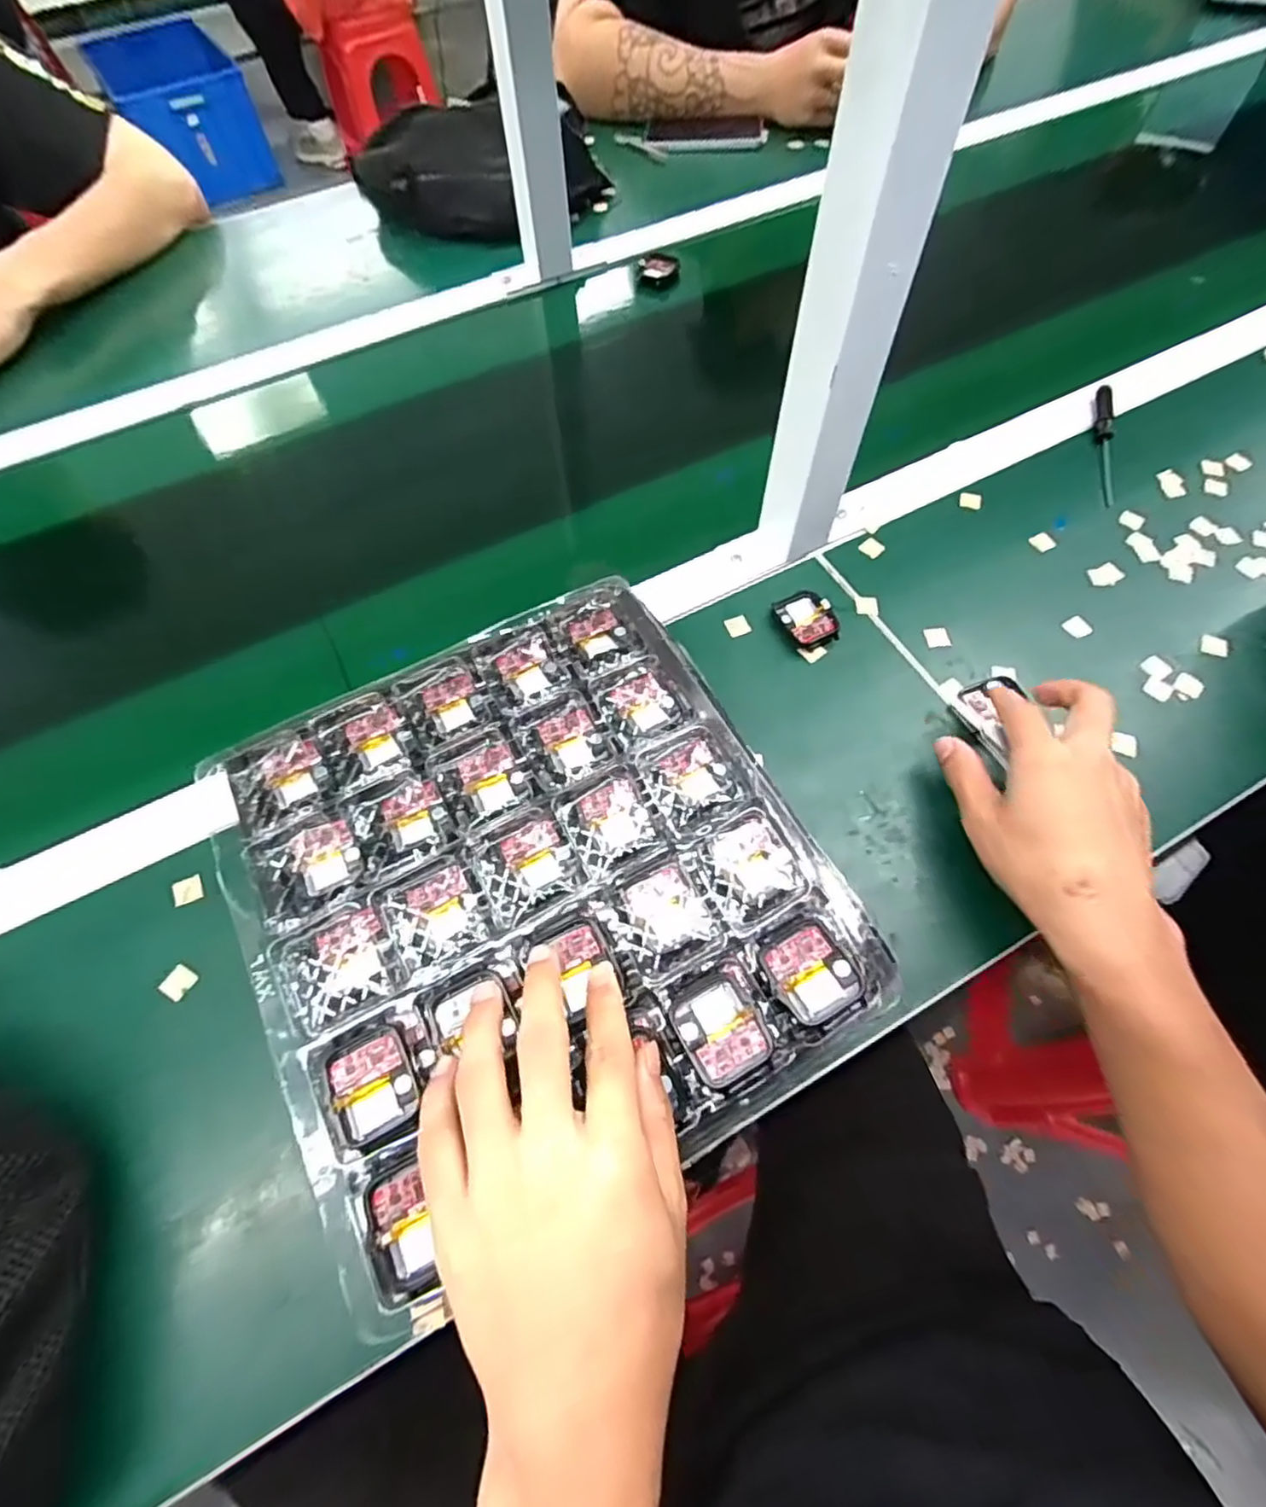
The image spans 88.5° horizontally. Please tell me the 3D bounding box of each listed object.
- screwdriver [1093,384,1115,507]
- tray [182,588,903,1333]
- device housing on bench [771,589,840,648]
[{"bbox_3d":[0.403,-0.265,0.550,0.018,0.013,0.133,14,66,8],"label":"screwdriver"},{"bbox_3d":[-0.053,0.061,0.335,0.268,0.021,0.283,-28,67,-11],"label":"tray"},{"bbox_3d":[0.127,-0.099,0.475,0.037,0.012,0.046,-18,66,-7],"label":"device housing on bench"}]

